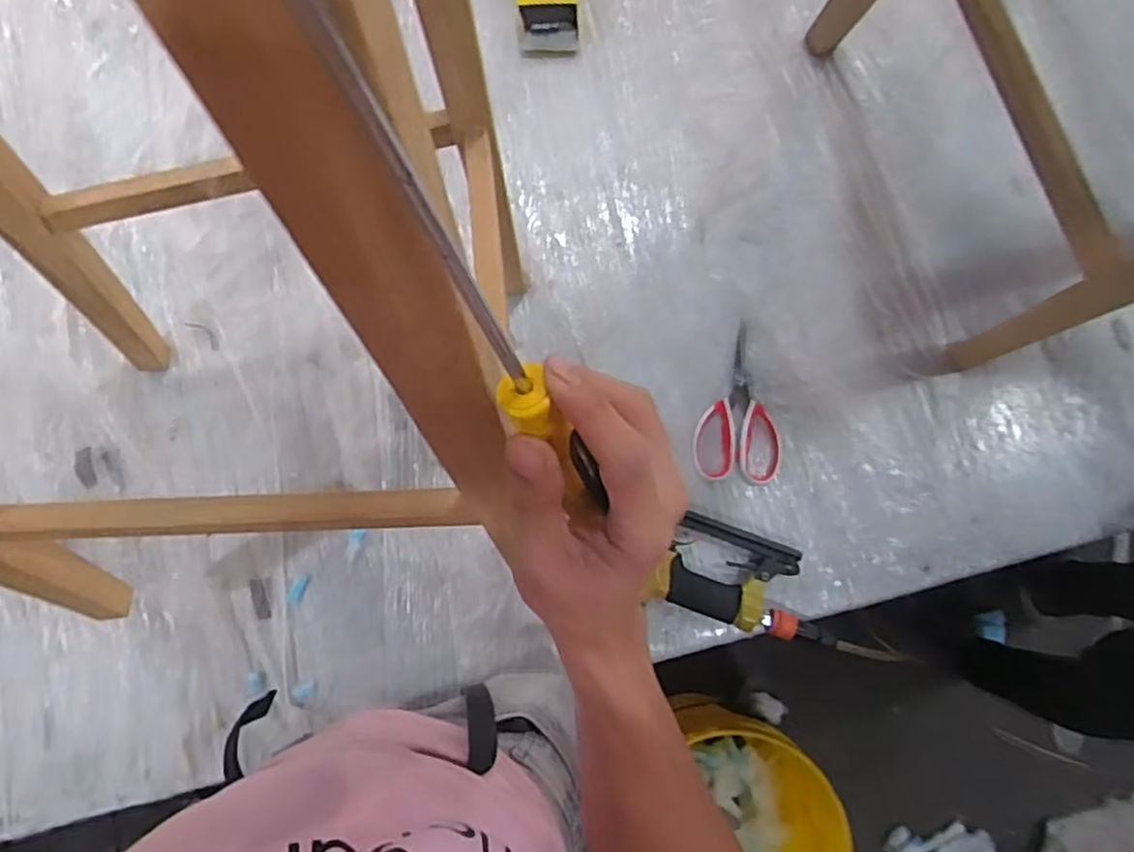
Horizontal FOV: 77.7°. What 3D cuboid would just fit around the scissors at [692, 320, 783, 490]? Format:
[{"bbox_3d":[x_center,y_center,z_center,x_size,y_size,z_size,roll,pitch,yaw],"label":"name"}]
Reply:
[{"bbox_3d":[0.201,-0.026,0.805,0.097,0.019,0.178,6,82,0],"label":"scissors"}]

